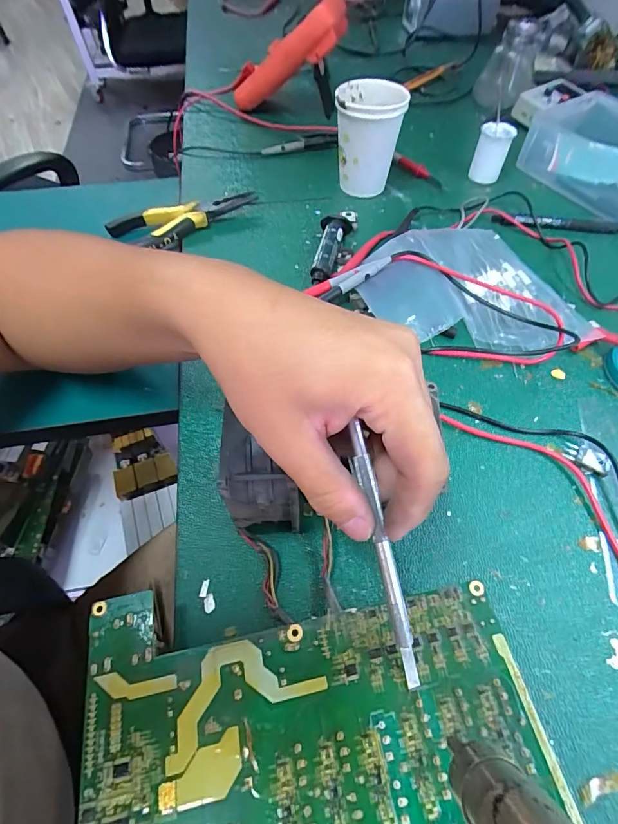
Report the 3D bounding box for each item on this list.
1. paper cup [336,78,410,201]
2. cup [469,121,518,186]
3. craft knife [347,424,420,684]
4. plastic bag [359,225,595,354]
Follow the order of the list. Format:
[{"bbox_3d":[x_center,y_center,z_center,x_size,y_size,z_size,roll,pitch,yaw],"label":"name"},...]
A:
[{"bbox_3d":[0.062,-0.296,0.446,0.069,0.092,0.064,0,58,0],"label":"paper cup"},{"bbox_3d":[0.208,-0.296,0.468,0.035,0.051,0.035,0,58,0],"label":"cup"},{"bbox_3d":[0.035,0.066,0.186,0.008,0.010,0.121,-13,89,-8],"label":"craft knife"},{"bbox_3d":[0.145,-0.122,0.371,0.186,0.032,0.160,5,58,3],"label":"plastic bag"}]

